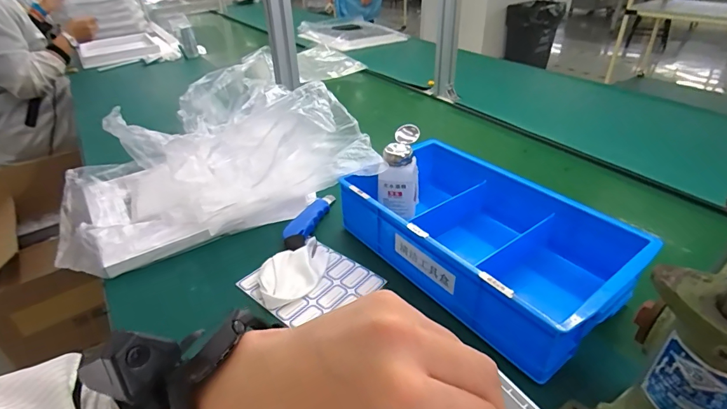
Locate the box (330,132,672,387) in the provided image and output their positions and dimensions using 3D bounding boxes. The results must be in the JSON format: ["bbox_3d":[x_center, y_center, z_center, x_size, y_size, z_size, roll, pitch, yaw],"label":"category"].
[{"bbox_3d":[0.146,0.042,0.527,0.202,0.096,0.337,-26,40,-30],"label":"box"}]

